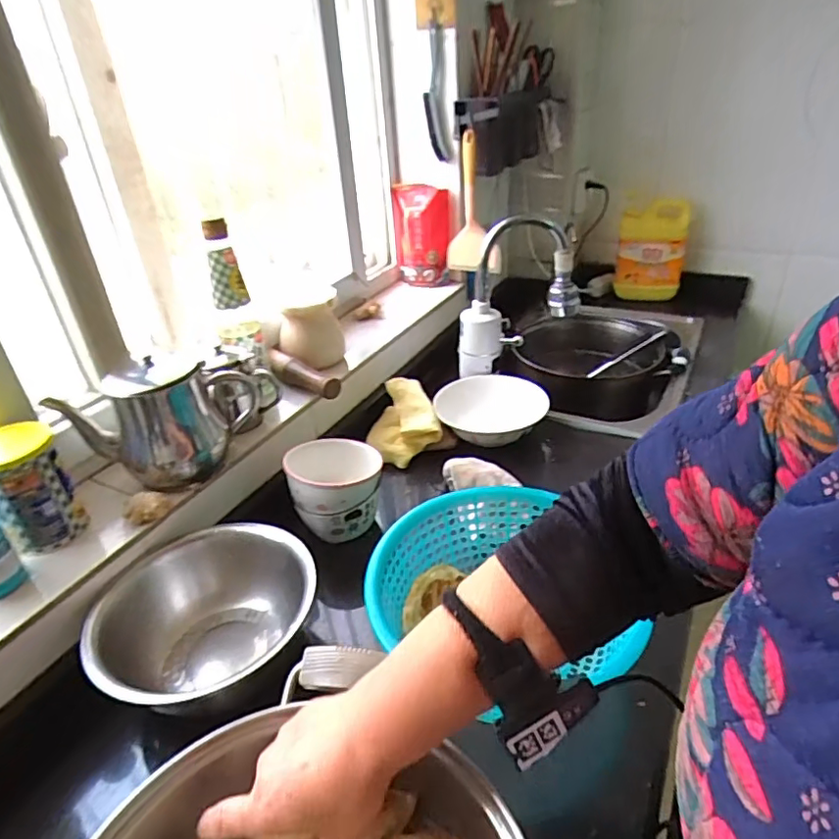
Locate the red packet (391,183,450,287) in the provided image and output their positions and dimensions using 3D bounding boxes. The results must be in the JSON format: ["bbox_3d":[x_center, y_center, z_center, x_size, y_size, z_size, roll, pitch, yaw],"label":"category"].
[{"bbox_3d":[0.007,-0.360,1.170,0.111,0.210,0.071,-4,31,0],"label":"red packet"}]

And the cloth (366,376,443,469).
[{"bbox_3d":[-0.031,0.001,0.900,0.113,0.081,0.119,-17,34,-21],"label":"cloth"}]

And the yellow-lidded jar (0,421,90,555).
[{"bbox_3d":[-0.403,0.068,0.591,0.075,0.111,0.085,-27,38,-33],"label":"yellow-lidded jar"}]

